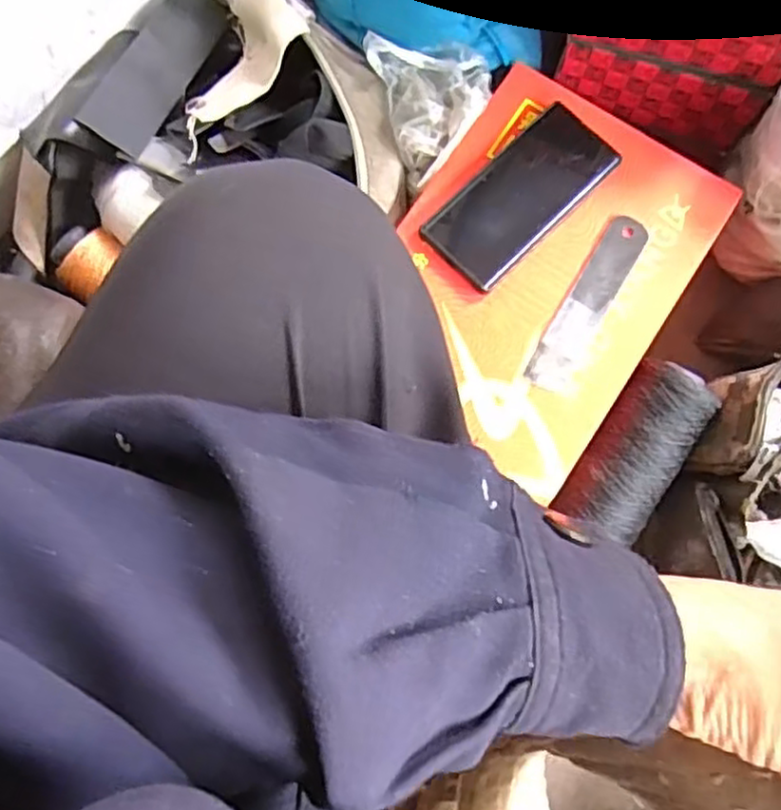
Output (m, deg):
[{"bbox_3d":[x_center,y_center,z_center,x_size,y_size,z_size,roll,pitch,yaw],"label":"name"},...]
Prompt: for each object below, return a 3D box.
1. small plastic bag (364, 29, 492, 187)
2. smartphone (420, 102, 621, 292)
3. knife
[{"bbox_3d":[0.040,-0.248,0.563,0.088,0.034,0.105,-20,80,-3],"label":"small plastic bag"},{"bbox_3d":[0.102,-0.163,0.556,0.155,0.015,0.071,-43,82,-7],"label":"smartphone"},{"bbox_3d":[0.155,-0.080,0.547,0.035,0.004,0.150,28,81,6],"label":"knife"}]

